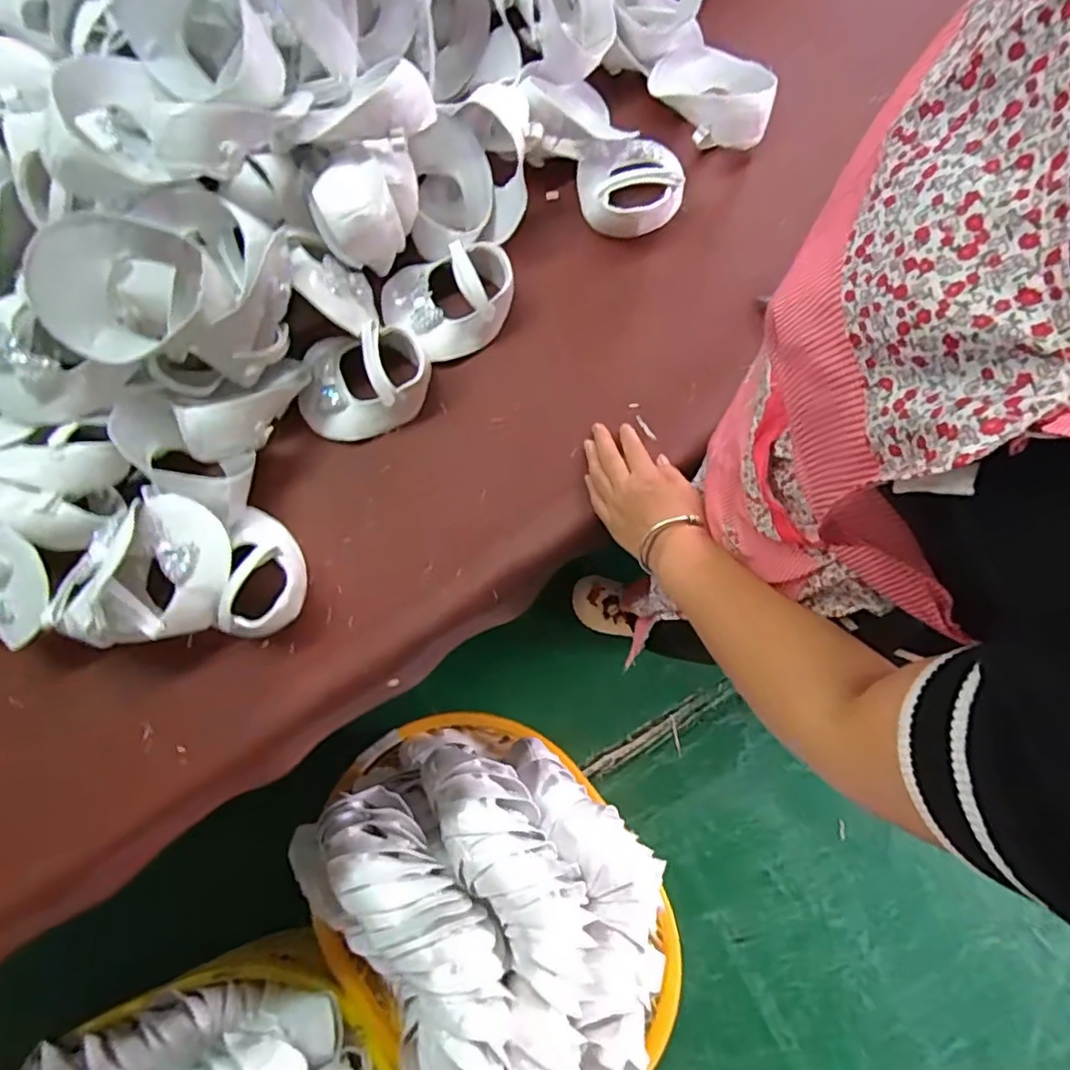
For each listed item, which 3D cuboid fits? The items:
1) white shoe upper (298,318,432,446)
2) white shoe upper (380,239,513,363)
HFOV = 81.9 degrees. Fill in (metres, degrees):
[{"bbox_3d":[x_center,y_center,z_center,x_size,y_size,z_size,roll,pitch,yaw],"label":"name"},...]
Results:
[{"bbox_3d":[-0.176,-0.159,0.632,0.134,0.043,0.106,-11,79,-4],"label":"white shoe upper"},{"bbox_3d":[-0.091,-0.251,0.649,0.142,0.043,0.113,-18,79,-5],"label":"white shoe upper"}]

